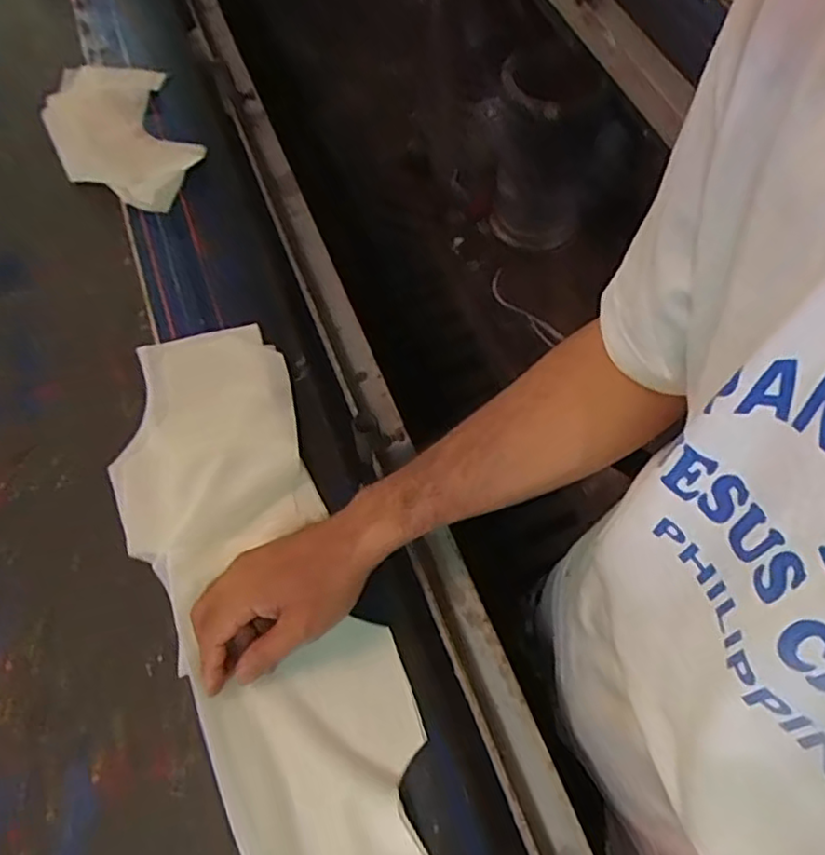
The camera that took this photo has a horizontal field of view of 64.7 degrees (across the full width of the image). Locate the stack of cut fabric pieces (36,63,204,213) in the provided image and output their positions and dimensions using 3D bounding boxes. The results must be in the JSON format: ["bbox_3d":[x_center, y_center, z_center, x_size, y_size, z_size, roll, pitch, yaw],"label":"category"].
[{"bbox_3d":[-0.334,-0.339,0.747,0.146,0.029,0.264,-26,64,-12],"label":"stack of cut fabric pieces"}]

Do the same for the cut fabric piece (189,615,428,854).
[{"bbox_3d":[-0.049,0.235,0.430,0.136,0.028,0.183,-24,63,-12],"label":"cut fabric piece"}]

